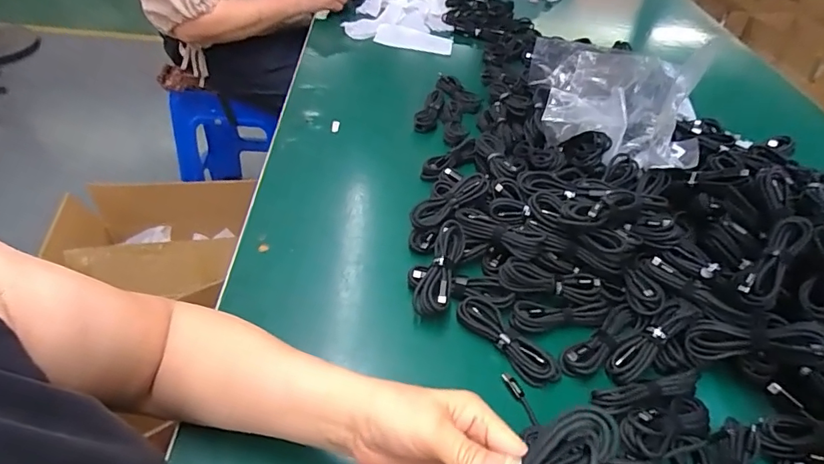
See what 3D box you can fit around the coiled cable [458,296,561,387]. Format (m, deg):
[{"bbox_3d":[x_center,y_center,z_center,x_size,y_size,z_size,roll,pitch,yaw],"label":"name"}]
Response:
[{"bbox_3d":[0.094,0.105,0.478,0.034,0.016,0.114,-27,54,-30],"label":"coiled cable"}]

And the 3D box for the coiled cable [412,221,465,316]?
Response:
[{"bbox_3d":[0.030,0.038,0.515,0.036,0.034,0.109,14,45,7],"label":"coiled cable"}]

